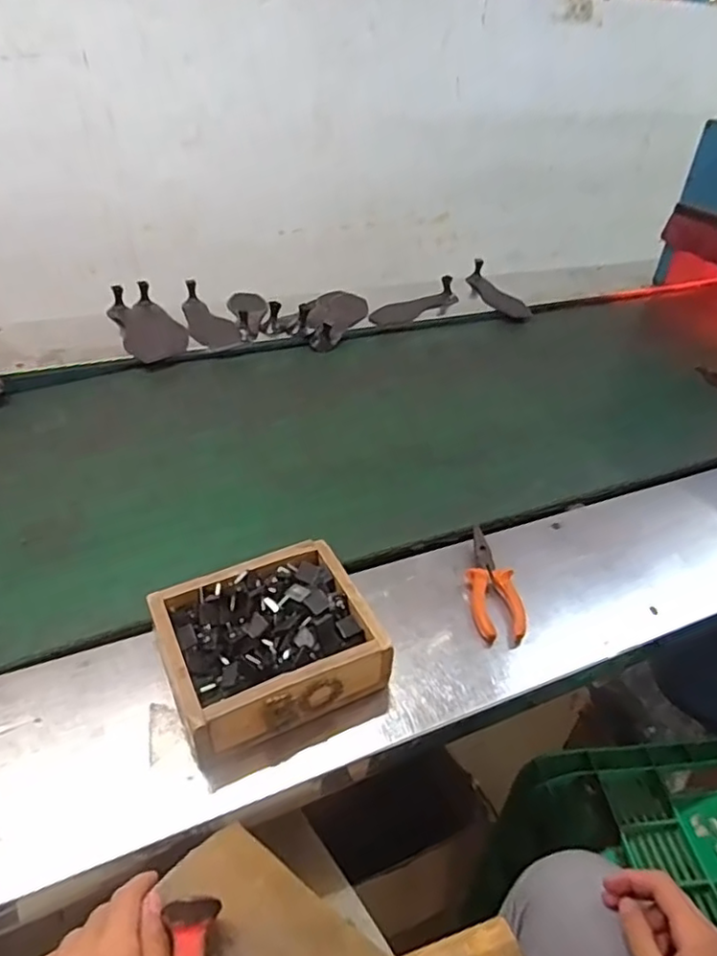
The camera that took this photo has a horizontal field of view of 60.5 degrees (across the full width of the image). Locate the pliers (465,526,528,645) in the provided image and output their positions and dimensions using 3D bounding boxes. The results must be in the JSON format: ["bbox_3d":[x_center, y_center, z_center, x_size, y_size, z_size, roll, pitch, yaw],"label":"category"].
[{"bbox_3d":[0.146,0.112,0.664,0.055,0.027,0.137,3,38,0],"label":"pliers"}]

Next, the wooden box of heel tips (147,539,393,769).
[{"bbox_3d":[-0.083,0.151,0.564,0.179,0.064,0.151,-16,42,-24],"label":"wooden box of heel tips"}]

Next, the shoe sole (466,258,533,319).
[{"bbox_3d":[0.310,-0.420,1.393,0.056,0.070,0.219,-17,42,-24],"label":"shoe sole"}]

